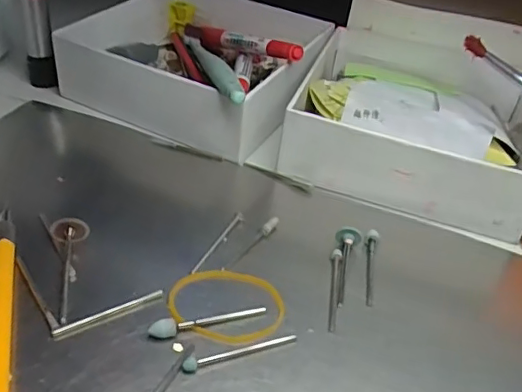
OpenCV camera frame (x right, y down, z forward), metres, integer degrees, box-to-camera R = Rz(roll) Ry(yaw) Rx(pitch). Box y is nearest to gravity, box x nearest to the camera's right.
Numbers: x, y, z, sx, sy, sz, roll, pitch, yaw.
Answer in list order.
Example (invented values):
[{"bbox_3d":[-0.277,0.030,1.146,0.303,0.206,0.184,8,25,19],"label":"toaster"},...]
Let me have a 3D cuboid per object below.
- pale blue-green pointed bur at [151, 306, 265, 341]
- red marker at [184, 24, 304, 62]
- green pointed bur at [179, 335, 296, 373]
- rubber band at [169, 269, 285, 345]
[{"bbox_3d":[-0.020,0.048,0.216,0.047,0.007,0.006,-11,42,-21],"label":"pale blue-green pointed bur"},{"bbox_3d":[-0.016,-0.101,0.366,0.015,0.014,0.129,-16,26,-26],"label":"red marker"},{"bbox_3d":[-0.008,0.058,0.208,0.044,0.004,0.005,-10,42,-21],"label":"green pointed bur"},{"bbox_3d":[-0.014,0.043,0.225,0.046,0.004,0.035,15,39,9],"label":"rubber band"}]

